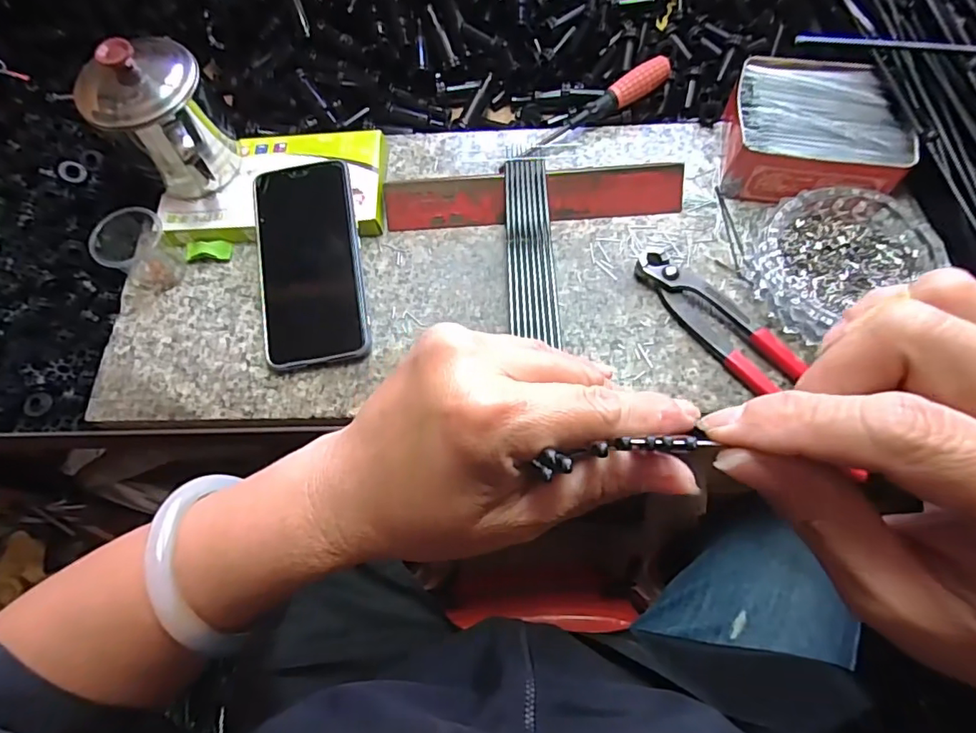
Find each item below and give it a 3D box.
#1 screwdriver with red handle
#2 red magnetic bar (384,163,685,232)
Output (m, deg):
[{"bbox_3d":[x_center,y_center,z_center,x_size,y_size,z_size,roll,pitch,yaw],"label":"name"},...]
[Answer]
[{"bbox_3d":[0.091,-0.214,0.447,0.135,0.018,0.017,-32,69,3],"label":"screwdriver with red handle"},{"bbox_3d":[0.035,-0.132,0.416,0.227,0.022,0.028,-3,67,1],"label":"red magnetic bar"}]

